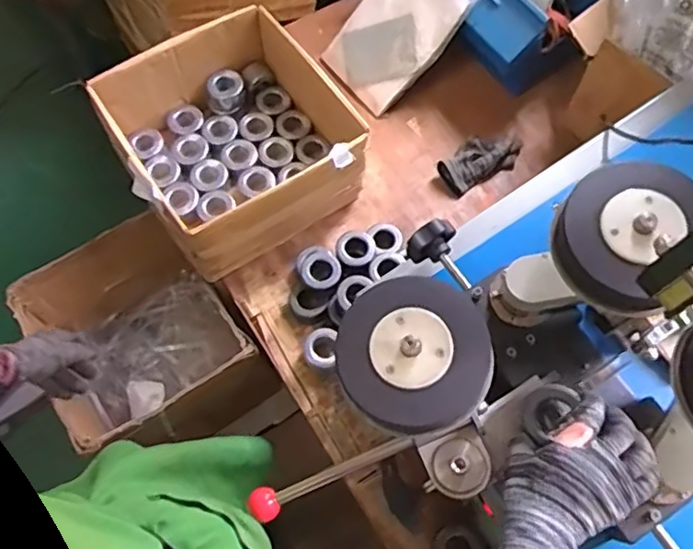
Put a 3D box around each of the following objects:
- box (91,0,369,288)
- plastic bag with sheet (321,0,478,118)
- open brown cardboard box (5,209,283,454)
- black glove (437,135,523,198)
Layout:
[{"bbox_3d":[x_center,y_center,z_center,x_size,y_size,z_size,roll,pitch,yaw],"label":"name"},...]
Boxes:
[{"bbox_3d":[-0.172,-0.213,0.973,0.336,0.181,0.326,-32,69,-14],"label":"box"},{"bbox_3d":[0.090,-0.444,1.064,0.179,0.023,0.275,49,117,13],"label":"plastic bag with sheet"},{"bbox_3d":[-0.351,0.134,1.026,0.302,0.230,0.335,-35,70,-15],"label":"open brown cardboard box"},{"bbox_3d":[0.237,-0.205,1.055,0.154,0.041,0.077,-29,69,-13],"label":"black glove"}]

